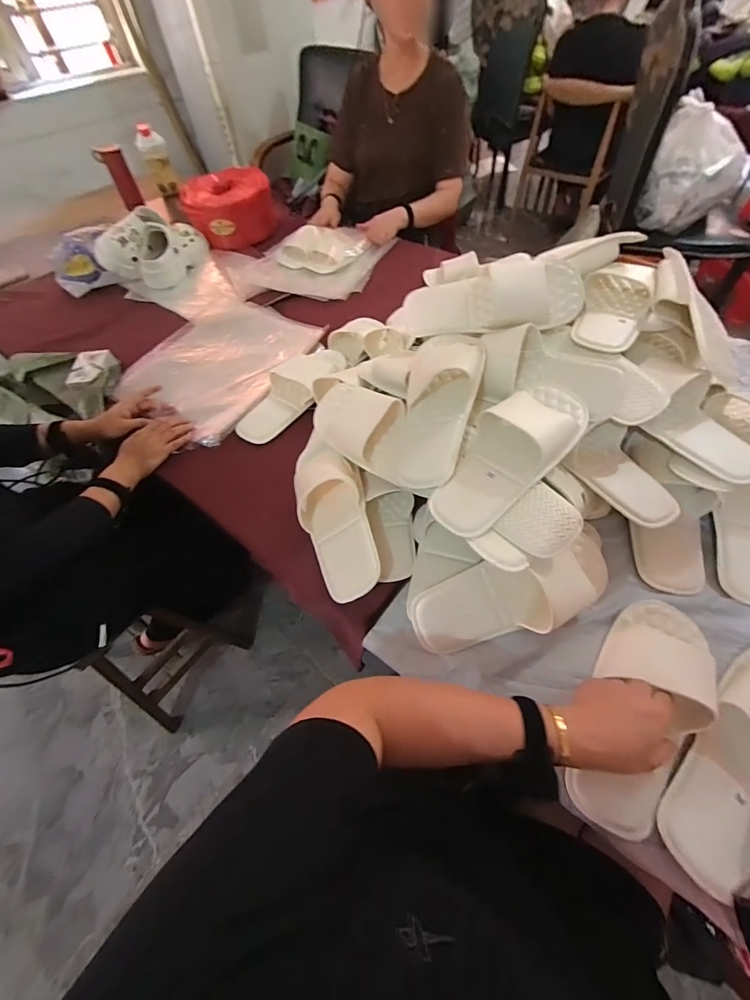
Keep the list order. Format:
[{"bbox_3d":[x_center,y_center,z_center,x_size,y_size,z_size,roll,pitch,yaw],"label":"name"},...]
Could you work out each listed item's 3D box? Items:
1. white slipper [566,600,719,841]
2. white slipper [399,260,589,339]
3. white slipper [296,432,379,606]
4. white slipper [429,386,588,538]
[{"bbox_3d":[0.313,0.233,0.439,0.105,0.057,0.265,26,66,19],"label":"white slipper"},{"bbox_3d":[0.181,-0.317,0.621,0.277,0.089,0.113,3,57,21],"label":"white slipper"},{"bbox_3d":[-0.065,0.024,0.608,0.110,0.053,0.275,-28,60,20],"label":"white slipper"},{"bbox_3d":[0.183,-0.063,0.525,0.267,0.085,0.111,-40,62,-21],"label":"white slipper"}]

